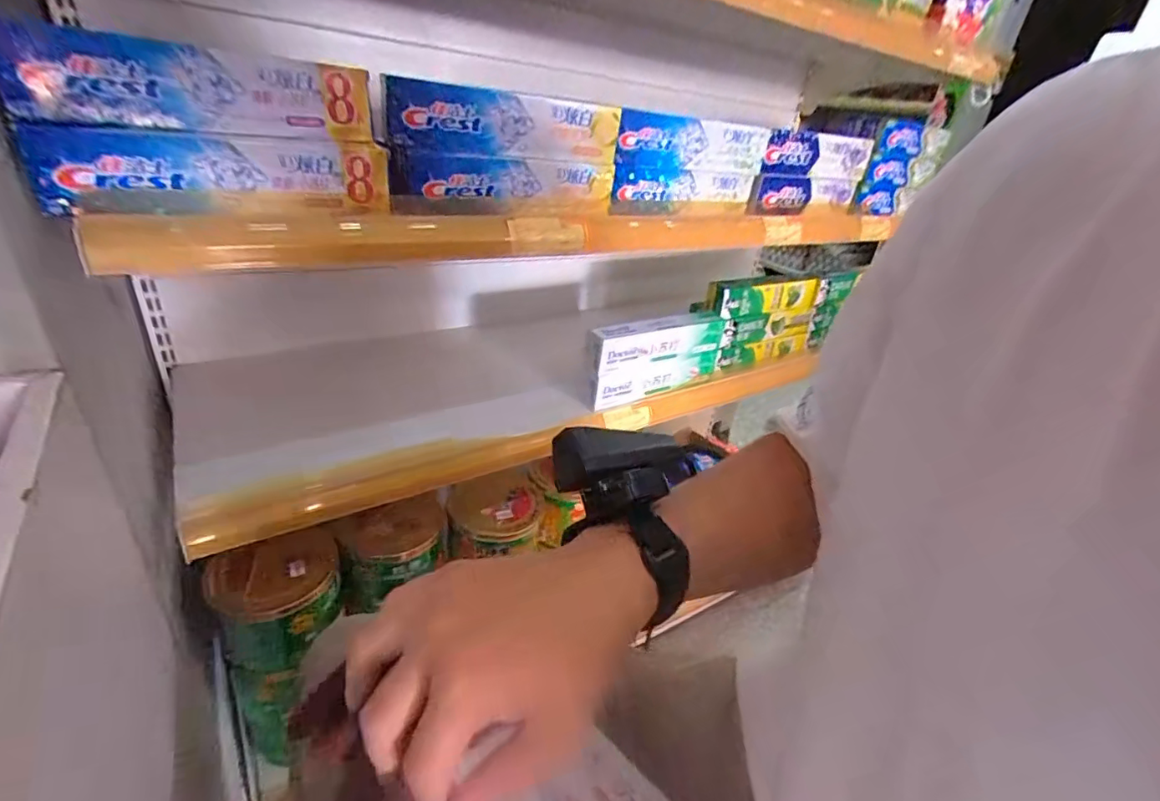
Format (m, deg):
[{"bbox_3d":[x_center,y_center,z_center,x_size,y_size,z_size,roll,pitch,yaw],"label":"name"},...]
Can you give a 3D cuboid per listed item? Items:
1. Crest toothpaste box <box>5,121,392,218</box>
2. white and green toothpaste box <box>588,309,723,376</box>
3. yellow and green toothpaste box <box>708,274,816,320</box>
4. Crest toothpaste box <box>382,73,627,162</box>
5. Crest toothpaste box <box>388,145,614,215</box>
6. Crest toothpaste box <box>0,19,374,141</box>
[{"bbox_3d":[-0.261,-0.172,0.400,0.224,0.051,0.036,-19,38,-39],"label":"Crest toothpaste box"},{"bbox_3d":[0.115,-0.091,0.781,0.237,0.058,0.046,-11,34,-29],"label":"white and green toothpaste box"},{"bbox_3d":[0.308,-0.177,0.885,0.229,0.059,0.035,-9,33,-27],"label":"yellow and green toothpaste box"},{"bbox_3d":[-0.069,-0.273,0.522,0.234,0.053,0.031,-9,33,-27],"label":"Crest toothpaste box"},{"bbox_3d":[-0.070,-0.220,0.537,0.242,0.051,0.036,-15,36,-35],"label":"Crest toothpaste box"},{"bbox_3d":[-0.265,-0.226,0.387,0.036,0.052,0.228,29,35,33],"label":"Crest toothpaste box"}]

